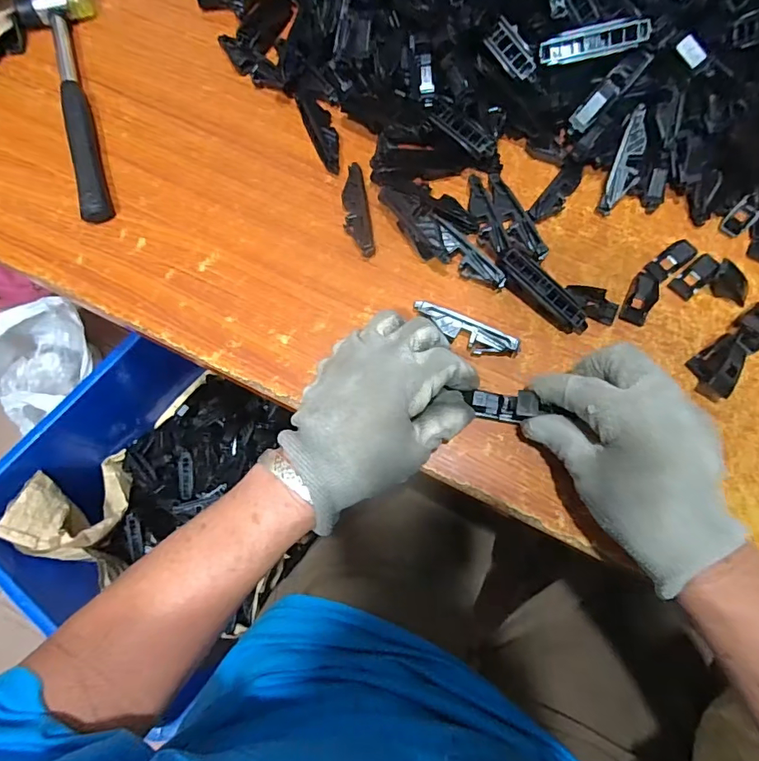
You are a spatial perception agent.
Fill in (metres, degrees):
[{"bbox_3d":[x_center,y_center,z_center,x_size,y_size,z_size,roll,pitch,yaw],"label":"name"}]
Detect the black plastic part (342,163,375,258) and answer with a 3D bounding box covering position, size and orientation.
[{"bbox_3d":[-0.018,-0.136,0.375,0.021,0.018,0.076,-8,75,-1],"label":"black plastic part"}]

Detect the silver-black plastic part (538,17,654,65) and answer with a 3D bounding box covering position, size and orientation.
[{"bbox_3d":[0.158,-0.250,0.348,0.073,0.013,0.016,0,74,21],"label":"silver-black plastic part"}]

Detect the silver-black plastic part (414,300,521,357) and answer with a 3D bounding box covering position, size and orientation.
[{"bbox_3d":[0.062,-0.035,0.348,0.080,0.018,0.019,27,77,8],"label":"silver-black plastic part"}]

